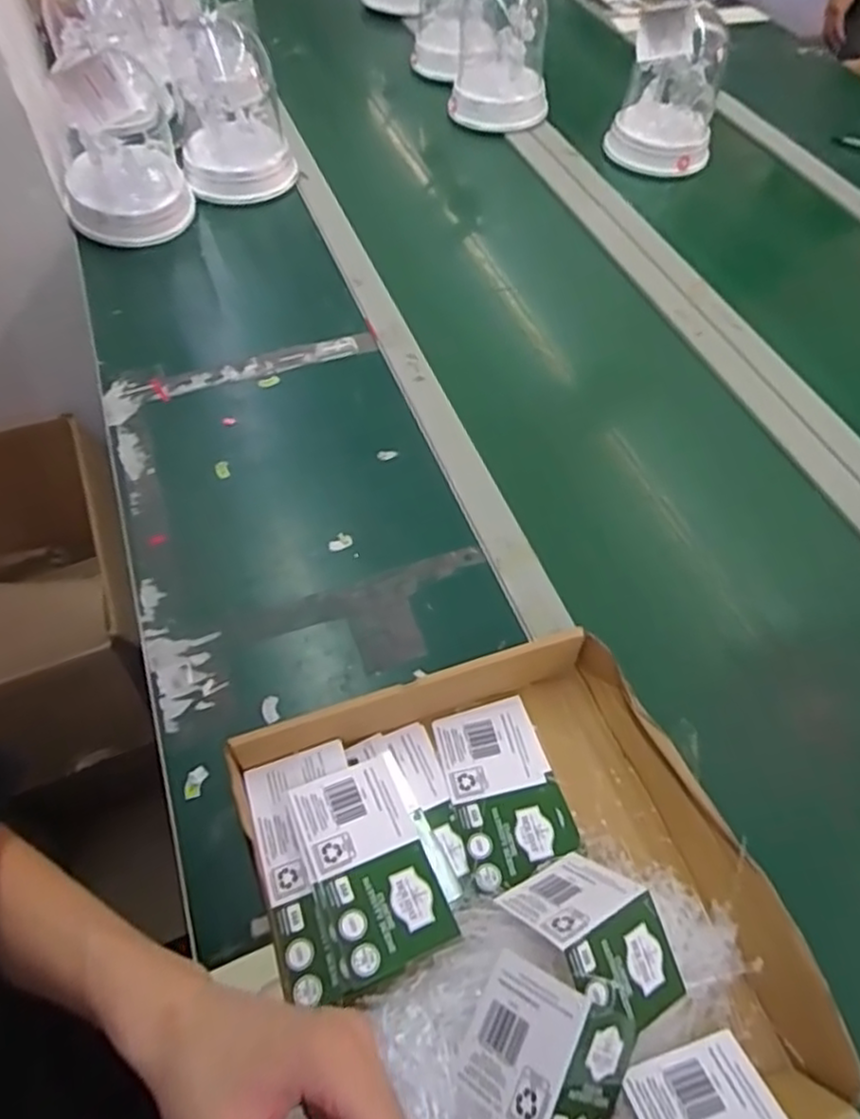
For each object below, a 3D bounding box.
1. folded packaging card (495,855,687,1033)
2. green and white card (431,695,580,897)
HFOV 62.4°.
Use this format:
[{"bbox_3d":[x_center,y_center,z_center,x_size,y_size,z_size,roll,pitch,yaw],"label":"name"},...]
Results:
[{"bbox_3d":[0.102,0.226,0.426,0.065,0.064,0.101,-32,63,-22],"label":"folded packaging card"},{"bbox_3d":[0.052,0.163,0.508,0.075,0.006,0.127,-12,53,-9],"label":"green and white card"}]

